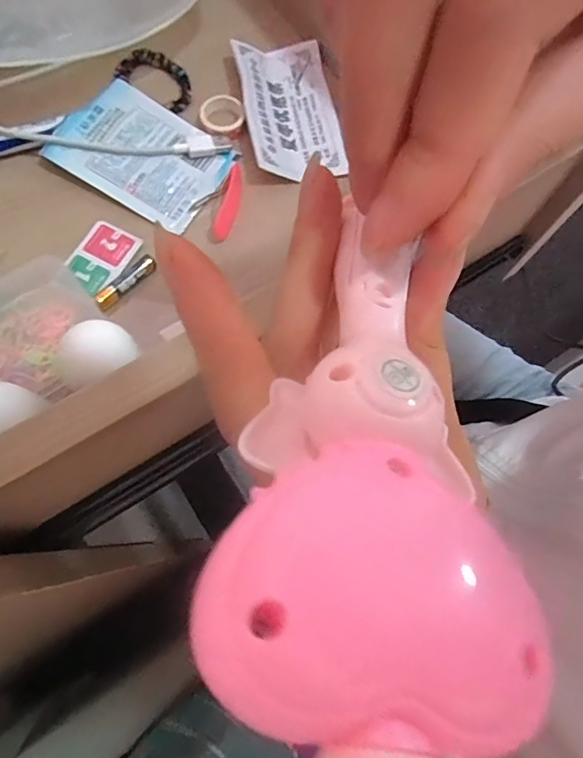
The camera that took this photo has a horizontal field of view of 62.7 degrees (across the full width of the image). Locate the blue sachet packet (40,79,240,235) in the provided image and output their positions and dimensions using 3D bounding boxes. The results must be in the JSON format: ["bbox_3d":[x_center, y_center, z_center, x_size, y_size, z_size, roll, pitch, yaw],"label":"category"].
[{"bbox_3d":[-0.096,-0.150,0.315,0.104,0.014,0.077,28,74,8],"label":"blue sachet packet"}]

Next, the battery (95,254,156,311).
[{"bbox_3d":[-0.100,-0.059,0.289,0.010,0.008,0.042,41,76,11],"label":"battery"}]

